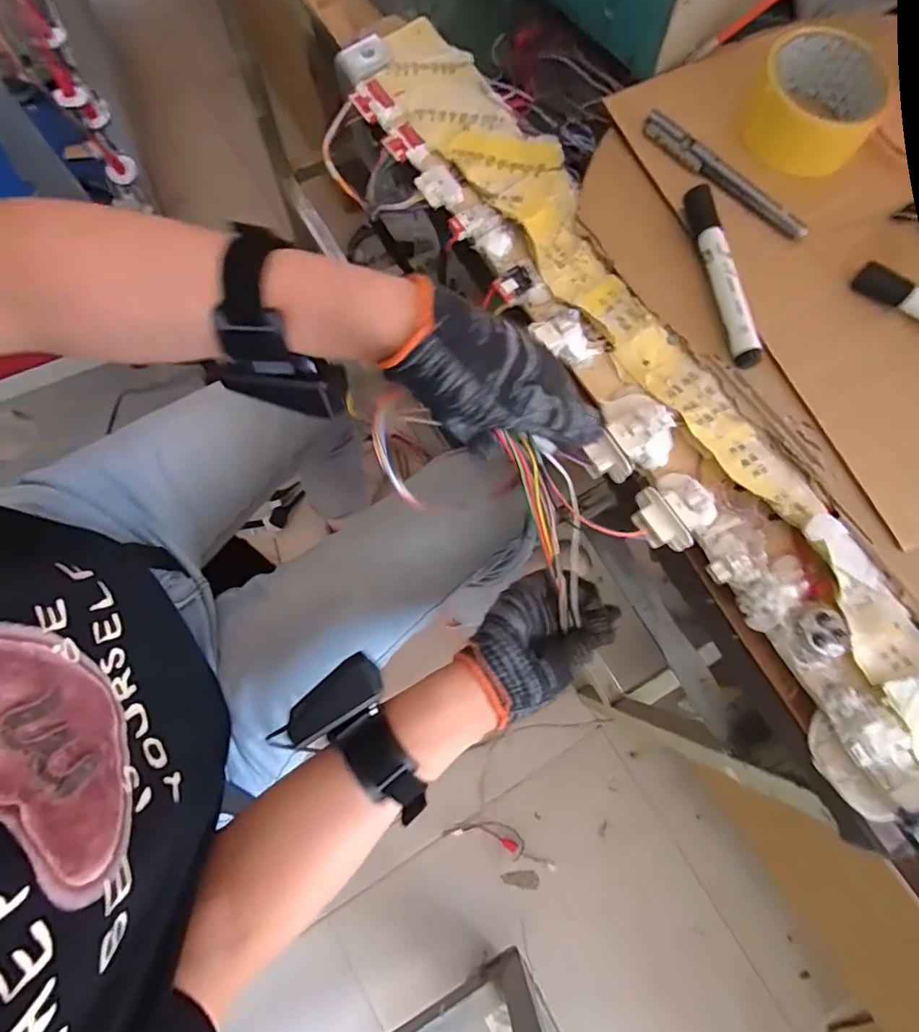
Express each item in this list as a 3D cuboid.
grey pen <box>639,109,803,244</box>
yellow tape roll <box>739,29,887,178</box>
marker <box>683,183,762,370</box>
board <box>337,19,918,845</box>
[{"bbox_3d":[0.188,-0.244,0.386,0.014,0.016,0.139,-43,81,-10],"label":"grey pen"},{"bbox_3d":[0.257,-0.303,0.390,0.084,0.040,0.092,0,77,-1],"label":"yellow tape roll"},{"bbox_3d":[0.178,-0.163,0.367,0.016,0.016,0.130,-10,77,-4],"label":"marker"},{"bbox_3d":[0.105,-0.096,0.367,0.134,0.038,0.692,-29,79,-8],"label":"board"}]

